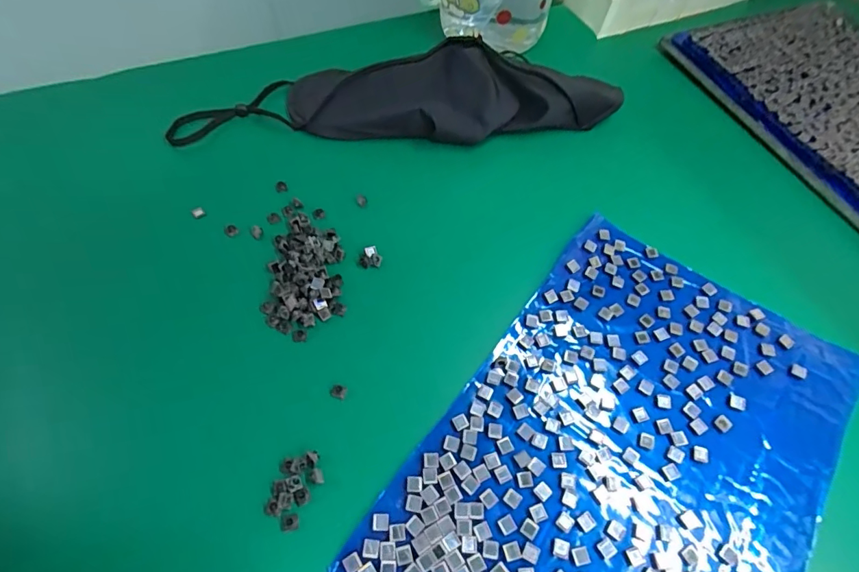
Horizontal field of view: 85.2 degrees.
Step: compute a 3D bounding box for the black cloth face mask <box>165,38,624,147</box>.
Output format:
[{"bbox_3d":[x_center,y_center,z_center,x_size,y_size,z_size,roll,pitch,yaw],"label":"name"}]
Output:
[{"bbox_3d":[-0.020,-0.126,0.302,0.277,0.030,0.059,0,60,-2],"label":"black cloth face mask"}]

